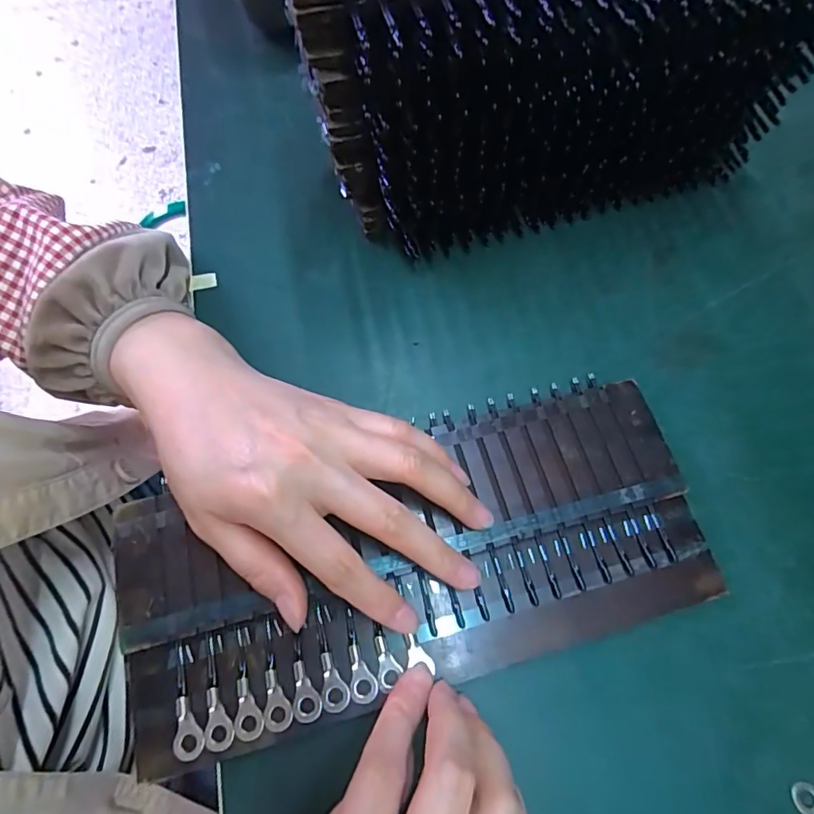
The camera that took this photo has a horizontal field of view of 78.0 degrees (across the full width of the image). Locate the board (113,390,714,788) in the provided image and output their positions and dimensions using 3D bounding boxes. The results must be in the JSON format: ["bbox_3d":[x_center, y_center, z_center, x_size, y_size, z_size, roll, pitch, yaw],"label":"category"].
[{"bbox_3d":[0.008,0.069,0.235,0.263,0.011,0.117,-15,69,-8],"label":"board"}]

